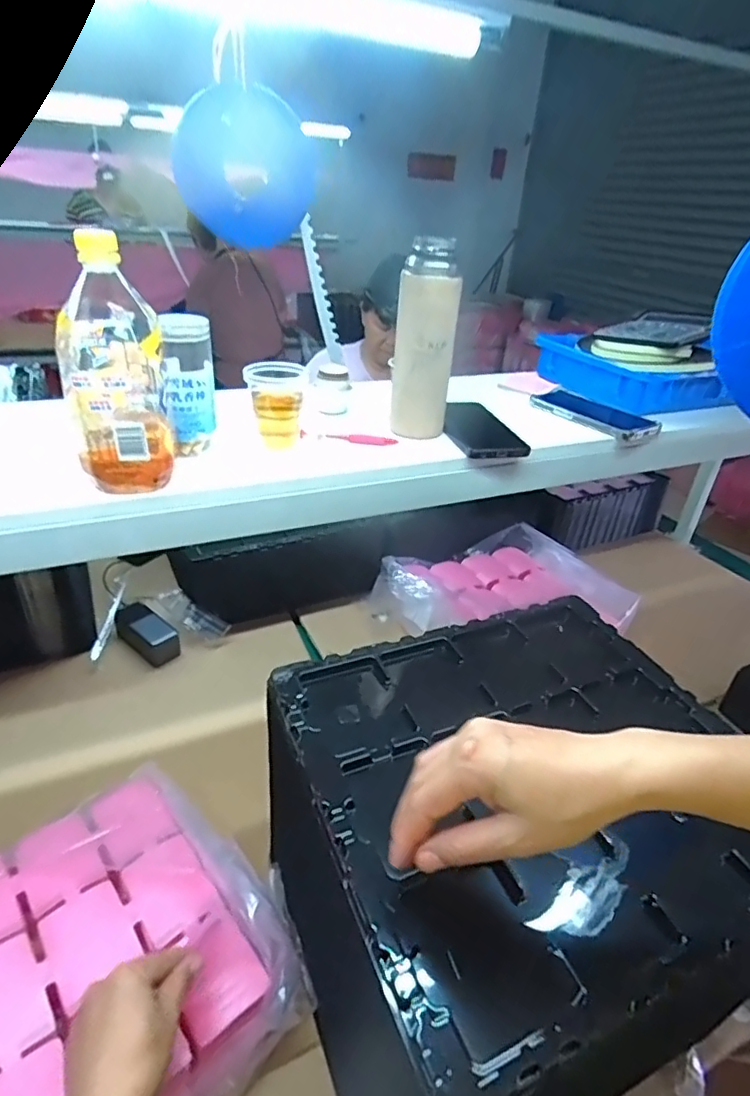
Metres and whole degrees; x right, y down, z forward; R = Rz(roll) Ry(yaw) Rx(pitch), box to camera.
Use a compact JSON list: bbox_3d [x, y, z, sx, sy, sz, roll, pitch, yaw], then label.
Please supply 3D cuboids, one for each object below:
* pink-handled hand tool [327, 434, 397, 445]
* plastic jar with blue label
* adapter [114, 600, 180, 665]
[{"bbox_3d":[-0.015,-0.124,0.668,0.081,0.014,0.008,7,32,5],"label":"pink-handled hand tool"},{"bbox_3d":[-0.189,-0.166,0.587,0.051,0.130,0.062,-4,33,-13],"label":"plastic jar with blue label"},{"bbox_3d":[-0.404,0.150,1.023,0.133,0.054,0.063,27,38,31],"label":"adapter"}]

